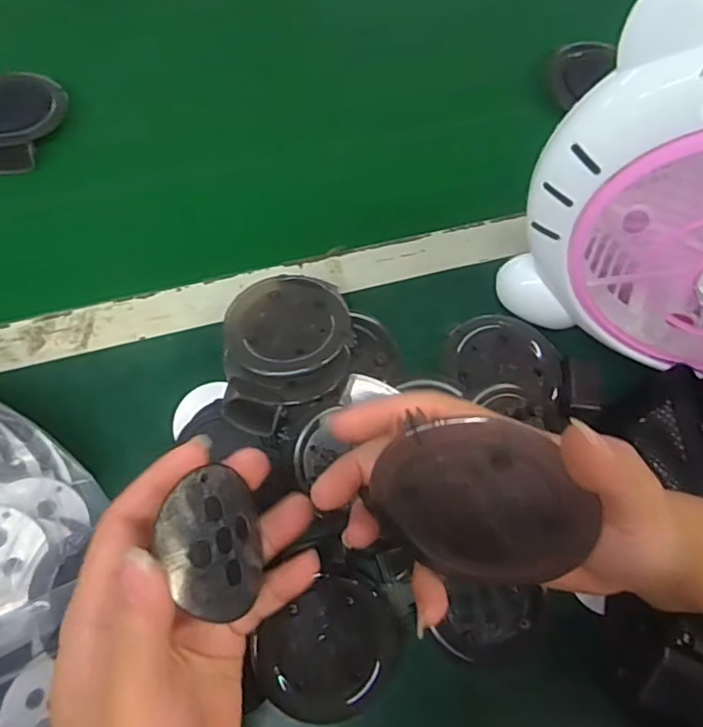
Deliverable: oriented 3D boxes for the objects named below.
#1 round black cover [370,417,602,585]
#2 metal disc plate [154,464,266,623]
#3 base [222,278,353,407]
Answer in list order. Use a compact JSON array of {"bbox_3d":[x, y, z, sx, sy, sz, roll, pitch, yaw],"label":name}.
[{"bbox_3d":[0.056,0.061,0.245,0.088,0.078,0.004,51,32,-19],"label":"round black cover"},{"bbox_3d":[-0.056,0.075,0.249,0.007,0.058,0.058,-16,110,26],"label":"metal disc plate"},{"bbox_3d":[-0.046,-0.018,0.447,0.093,0.036,0.108,-6,68,-5],"label":"base"}]

